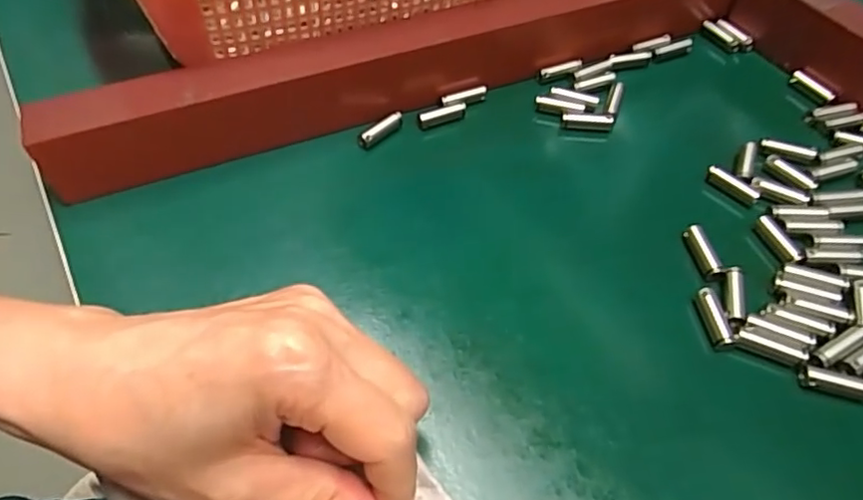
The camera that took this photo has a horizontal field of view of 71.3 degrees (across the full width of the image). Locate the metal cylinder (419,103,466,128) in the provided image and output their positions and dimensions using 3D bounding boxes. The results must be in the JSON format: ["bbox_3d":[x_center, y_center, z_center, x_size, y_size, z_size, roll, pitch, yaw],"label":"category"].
[{"bbox_3d":[0.005,-0.069,0.305,0.026,0.008,0.006,-22,59,-15],"label":"metal cylinder"}]

